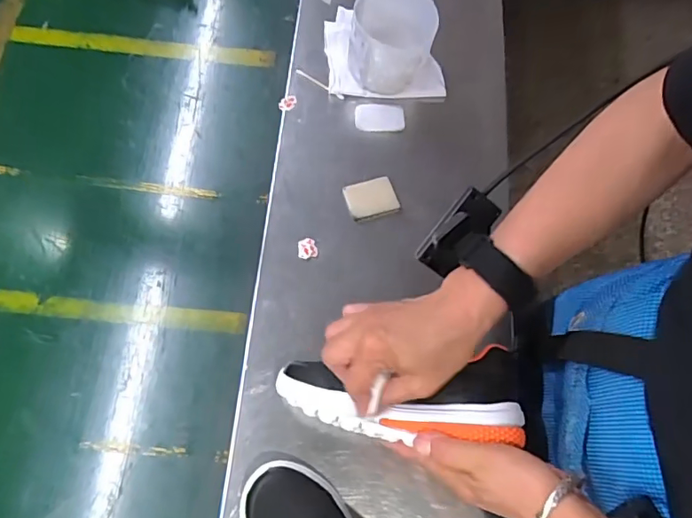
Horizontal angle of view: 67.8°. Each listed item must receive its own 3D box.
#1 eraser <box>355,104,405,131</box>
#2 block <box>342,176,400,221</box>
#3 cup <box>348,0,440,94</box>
[{"bbox_3d":[0.040,-0.169,0.610,0.058,0.008,0.038,1,69,-2],"label":"eraser"},{"bbox_3d":[0.028,-0.068,0.579,0.056,0.010,0.044,-17,71,-8],"label":"block"},{"bbox_3d":[0.054,-0.253,0.604,0.096,0.087,0.085,8,69,1],"label":"cup"}]

